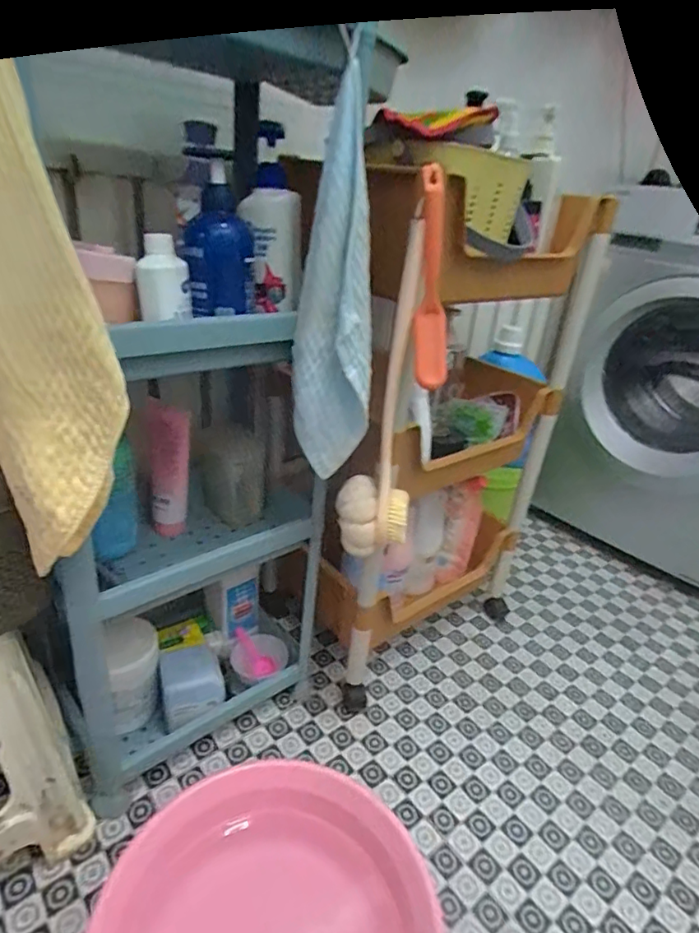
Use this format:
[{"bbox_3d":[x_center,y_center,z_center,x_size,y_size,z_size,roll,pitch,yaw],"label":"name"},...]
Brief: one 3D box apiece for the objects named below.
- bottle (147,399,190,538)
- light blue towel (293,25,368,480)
[{"bbox_3d":[-0.253,0.010,0.758,0.054,0.218,0.034,-9,30,-27],"label":"bottle"},{"bbox_3d":[-0.014,-0.177,0.583,0.089,0.383,0.068,6,27,0],"label":"light blue towel"}]

